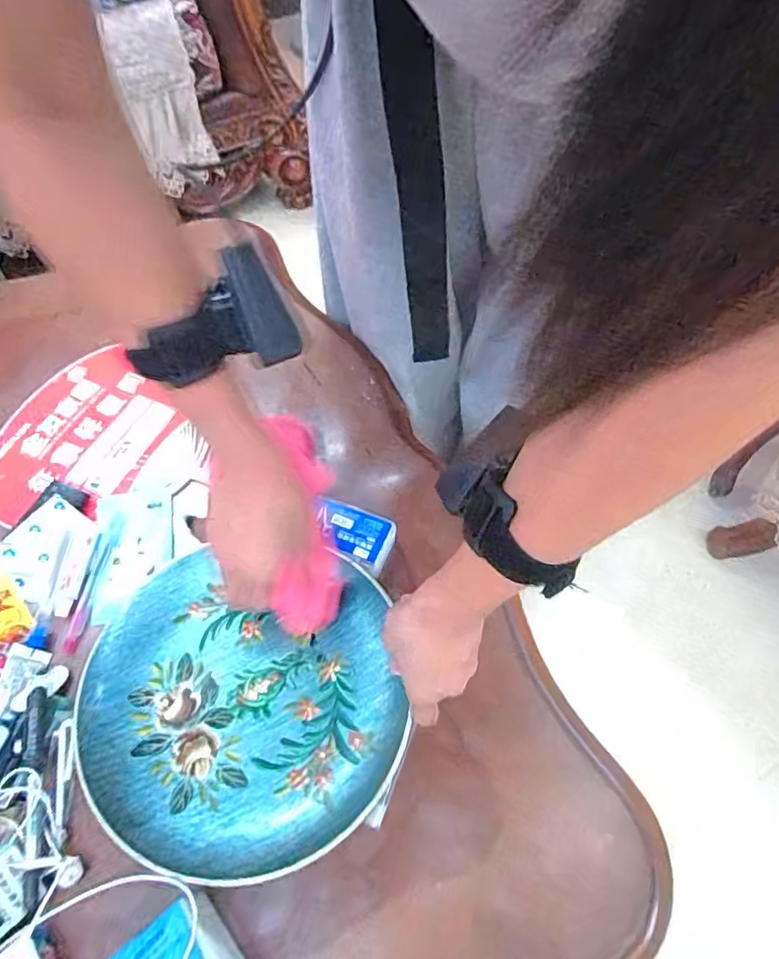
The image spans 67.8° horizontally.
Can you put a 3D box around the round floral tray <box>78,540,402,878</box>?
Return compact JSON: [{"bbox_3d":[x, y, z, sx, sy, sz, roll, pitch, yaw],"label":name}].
[{"bbox_3d":[-0.109,0.162,0.431,0.230,0.020,0.215,2,58,0],"label":"round floral tray"}]

